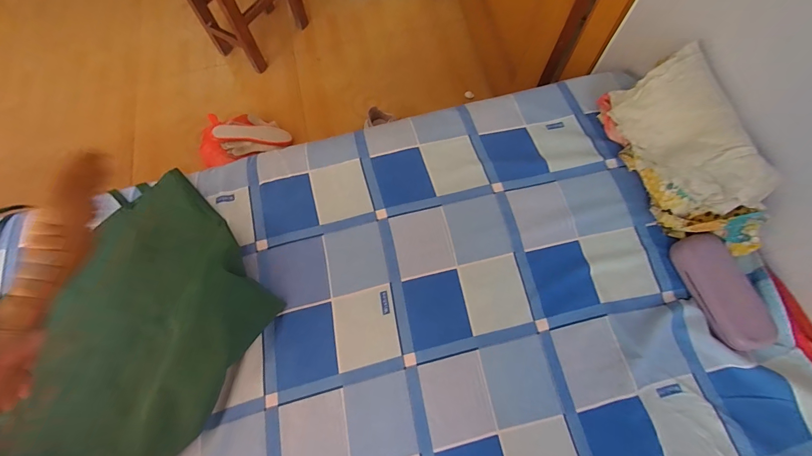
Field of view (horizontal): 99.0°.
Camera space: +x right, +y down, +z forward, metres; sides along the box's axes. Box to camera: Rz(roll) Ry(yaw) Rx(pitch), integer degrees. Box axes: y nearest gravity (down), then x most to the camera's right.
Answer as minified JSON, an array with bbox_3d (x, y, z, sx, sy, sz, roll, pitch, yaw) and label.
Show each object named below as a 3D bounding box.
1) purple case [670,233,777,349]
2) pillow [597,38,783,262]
[{"bbox_3d":[0.436,0.086,0.483,0.071,0.046,0.162,-5,69,1],"label":"purple case"},{"bbox_3d":[0.408,-0.098,0.513,0.116,0.124,0.287,-11,69,-1],"label":"pillow"}]

